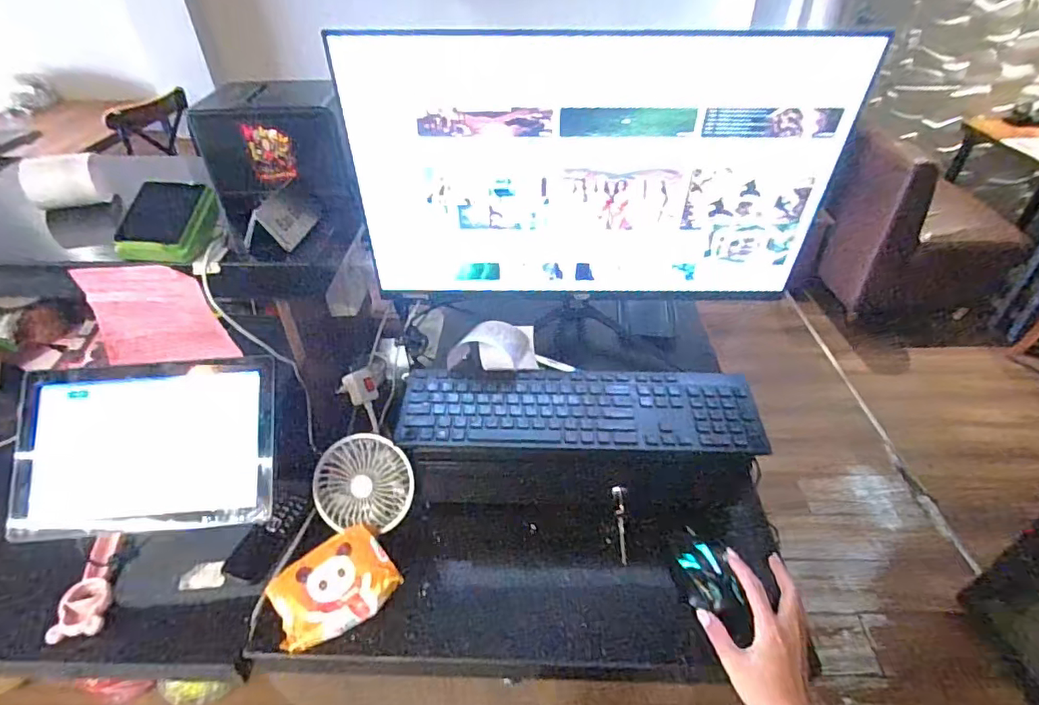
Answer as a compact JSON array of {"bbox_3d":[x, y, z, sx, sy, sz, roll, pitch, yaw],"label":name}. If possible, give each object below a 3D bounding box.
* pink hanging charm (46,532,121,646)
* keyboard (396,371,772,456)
[{"bbox_3d":[-0.498,0.268,0.628,0.051,0.016,0.130,-10,40,-10],"label":"pink hanging charm"},{"bbox_3d":[0.070,0.067,0.667,0.425,0.027,0.120,1,39,3],"label":"keyboard"}]

